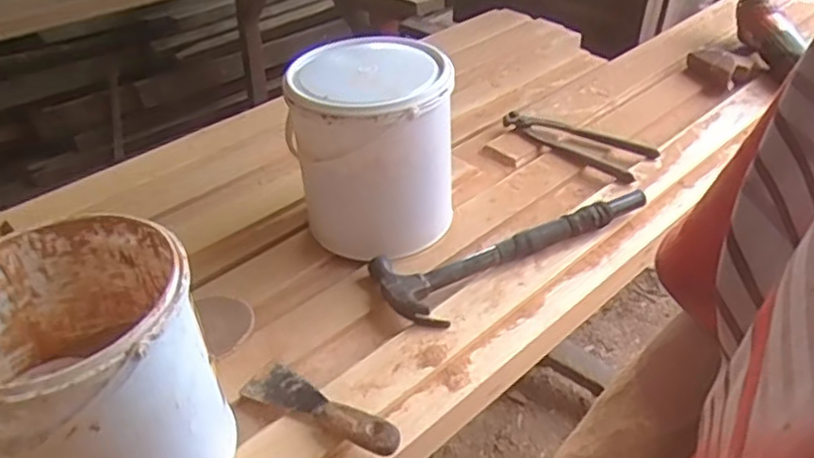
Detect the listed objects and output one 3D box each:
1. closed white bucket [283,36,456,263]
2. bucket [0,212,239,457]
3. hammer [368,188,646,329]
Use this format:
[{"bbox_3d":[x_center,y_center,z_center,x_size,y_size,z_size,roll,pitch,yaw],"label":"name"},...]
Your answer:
[{"bbox_3d":[-0.038,-0.092,0.770,0.166,0.198,0.180,-1,39,1],"label":"closed white bucket"},{"bbox_3d":[-0.240,0.119,0.511,0.168,0.197,0.182,-1,39,1],"label":"bucket"},{"bbox_3d":[0.124,0.014,0.762,0.344,0.034,0.112,-23,43,-24],"label":"hammer"}]

